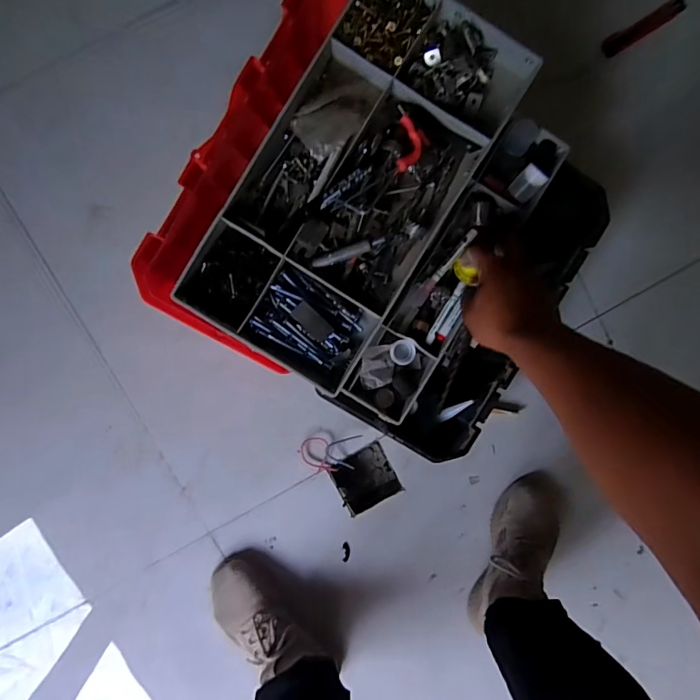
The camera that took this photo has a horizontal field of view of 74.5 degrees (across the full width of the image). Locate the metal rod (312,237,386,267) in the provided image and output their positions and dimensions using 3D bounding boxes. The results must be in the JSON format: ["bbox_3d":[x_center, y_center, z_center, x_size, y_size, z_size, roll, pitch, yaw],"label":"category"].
[{"bbox_3d":[0.000,-0.105,0.493,0.081,0.017,0.013,-20,96,-2],"label":"metal rod"}]

